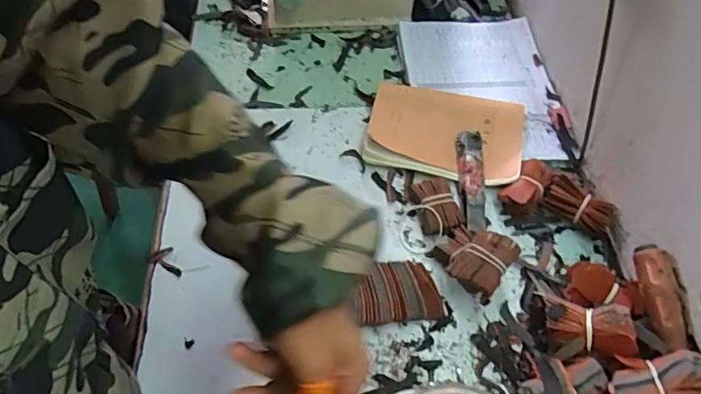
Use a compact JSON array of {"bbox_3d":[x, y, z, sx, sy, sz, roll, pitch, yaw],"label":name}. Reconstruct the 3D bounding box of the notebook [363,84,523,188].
[{"bbox_3d":[0.127,-0.089,0.693,0.203,0.024,0.138,9,56,6],"label":"notebook"}]

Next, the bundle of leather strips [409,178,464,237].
[{"bbox_3d":[0.104,0.008,0.628,0.046,0.027,0.076,-7,56,-6],"label":"bundle of leather strips"}]

